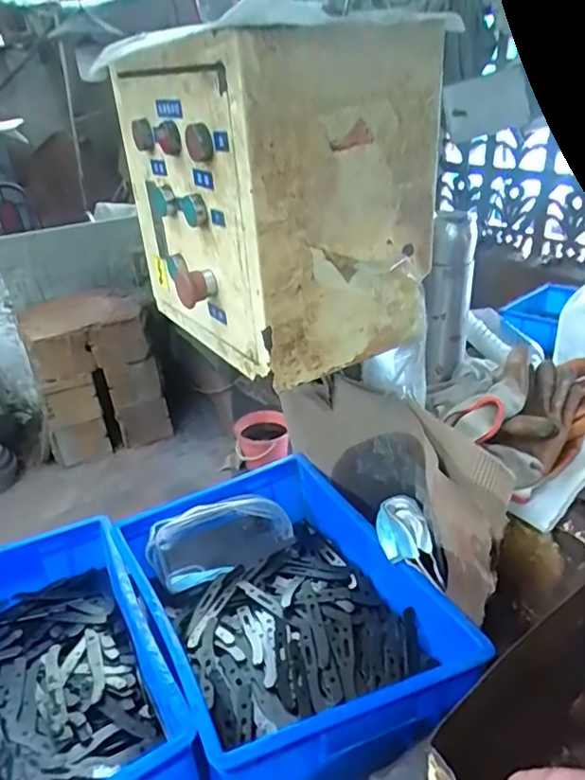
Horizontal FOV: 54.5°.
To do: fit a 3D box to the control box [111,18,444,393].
[{"bbox_3d":[-0.029,-0.206,0.606,0.208,0.282,0.295,-20,34,-27],"label":"control box"}]

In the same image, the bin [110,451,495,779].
[{"bbox_3d":[-0.012,0.261,0.705,0.300,0.121,0.406,-16,32,-20],"label":"bin"}]

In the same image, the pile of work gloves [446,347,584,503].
[{"bbox_3d":[0.270,0.027,0.637,0.211,0.069,0.126,-27,37,-35],"label":"pile of work gloves"}]

